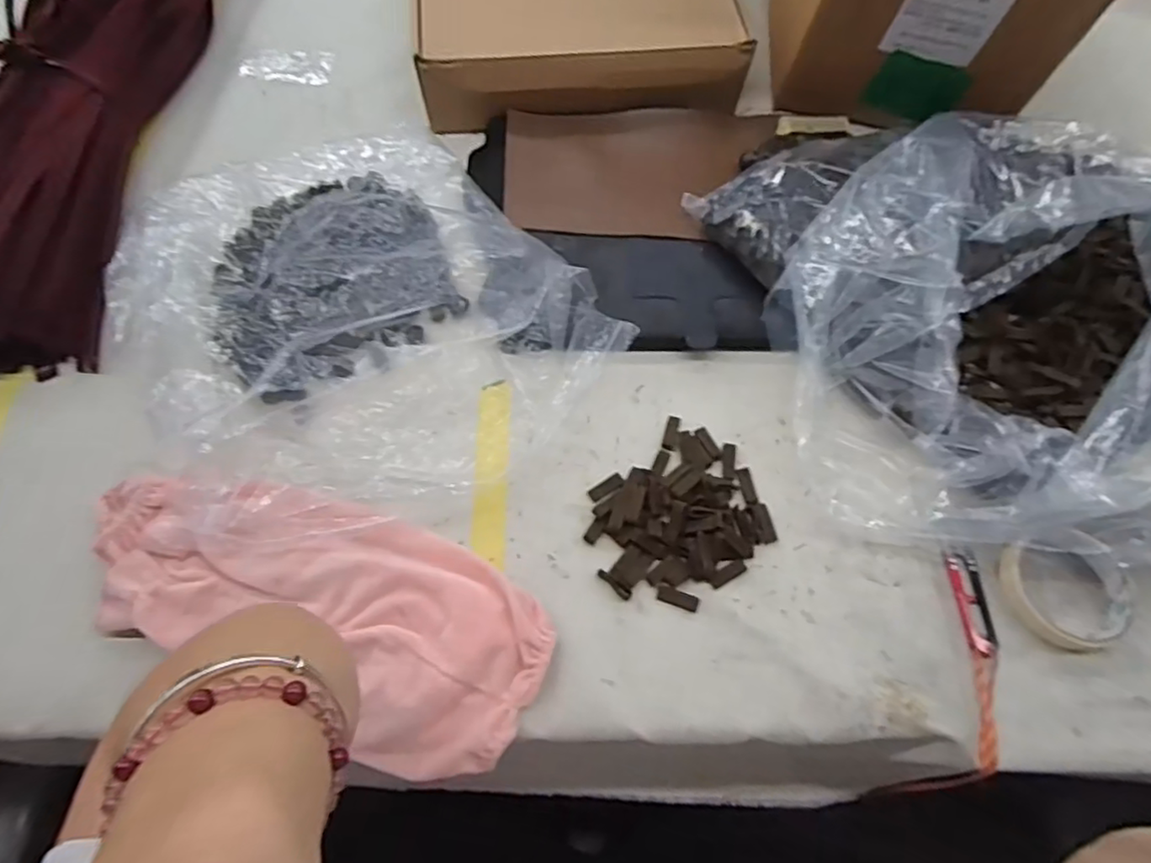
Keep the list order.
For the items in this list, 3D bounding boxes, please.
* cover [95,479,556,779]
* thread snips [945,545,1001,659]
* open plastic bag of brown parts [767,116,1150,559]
[{"bbox_3d":[-0.170,0.108,0.408,0.302,0.033,0.129,23,68,6],"label":"cover"},{"bbox_3d":[0.289,0.122,0.460,0.024,0.005,0.080,4,64,1],"label":"thread snips"},{"bbox_3d":[0.360,-0.089,0.502,0.405,0.123,0.356,-19,66,-10],"label":"open plastic bag of brown parts"}]

